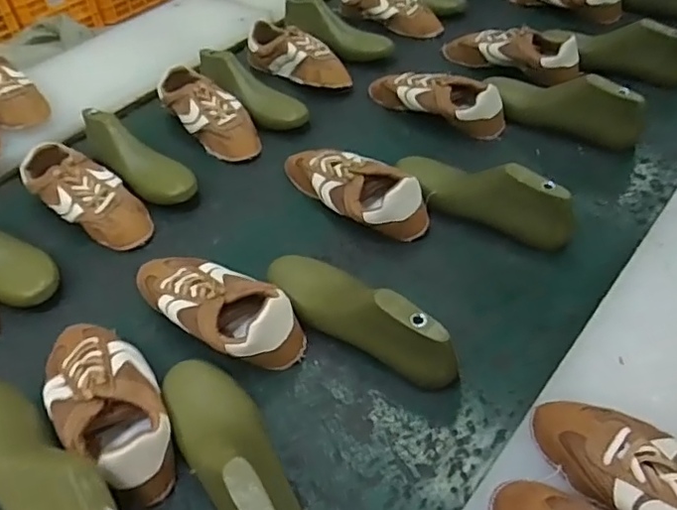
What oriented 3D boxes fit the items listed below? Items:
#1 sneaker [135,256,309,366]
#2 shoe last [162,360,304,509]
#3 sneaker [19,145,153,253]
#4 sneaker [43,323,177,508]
[{"bbox_3d":[-0.153,0.051,0.682,0.253,0.072,0.099,27,55,27],"label":"sneaker"},{"bbox_3d":[-0.098,0.183,0.538,0.079,0.096,0.248,-27,50,-18],"label":"shoe last"},{"bbox_3d":[-0.370,-0.087,0.846,0.237,0.067,0.099,33,58,30],"label":"sneaker"},{"bbox_3d":[-0.246,0.146,0.606,0.102,0.076,0.242,-33,52,-23],"label":"sneaker"}]

